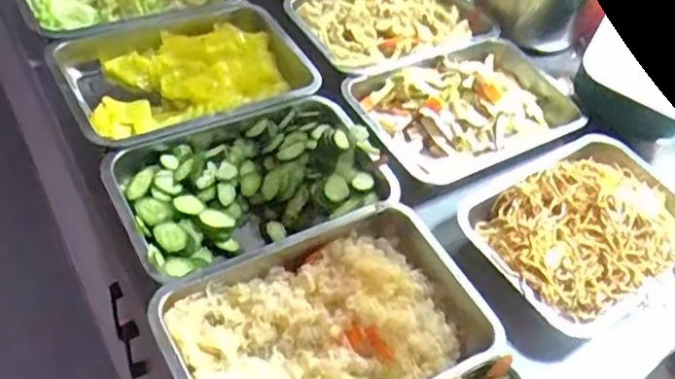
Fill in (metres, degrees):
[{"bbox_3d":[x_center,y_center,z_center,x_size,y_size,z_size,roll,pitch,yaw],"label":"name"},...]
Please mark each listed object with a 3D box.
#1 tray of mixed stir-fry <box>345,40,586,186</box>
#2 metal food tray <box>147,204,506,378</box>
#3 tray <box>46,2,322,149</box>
[{"bbox_3d":[0.177,-0.110,0.881,0.303,0.048,0.193,-18,57,-26],"label":"tray of mixed stir-fry"},{"bbox_3d":[-0.008,0.137,0.644,0.309,0.047,0.201,-18,57,-26],"label":"metal food tray"},{"bbox_3d":[-0.198,-0.144,0.856,0.302,0.061,0.214,-20,58,-27],"label":"tray"}]

